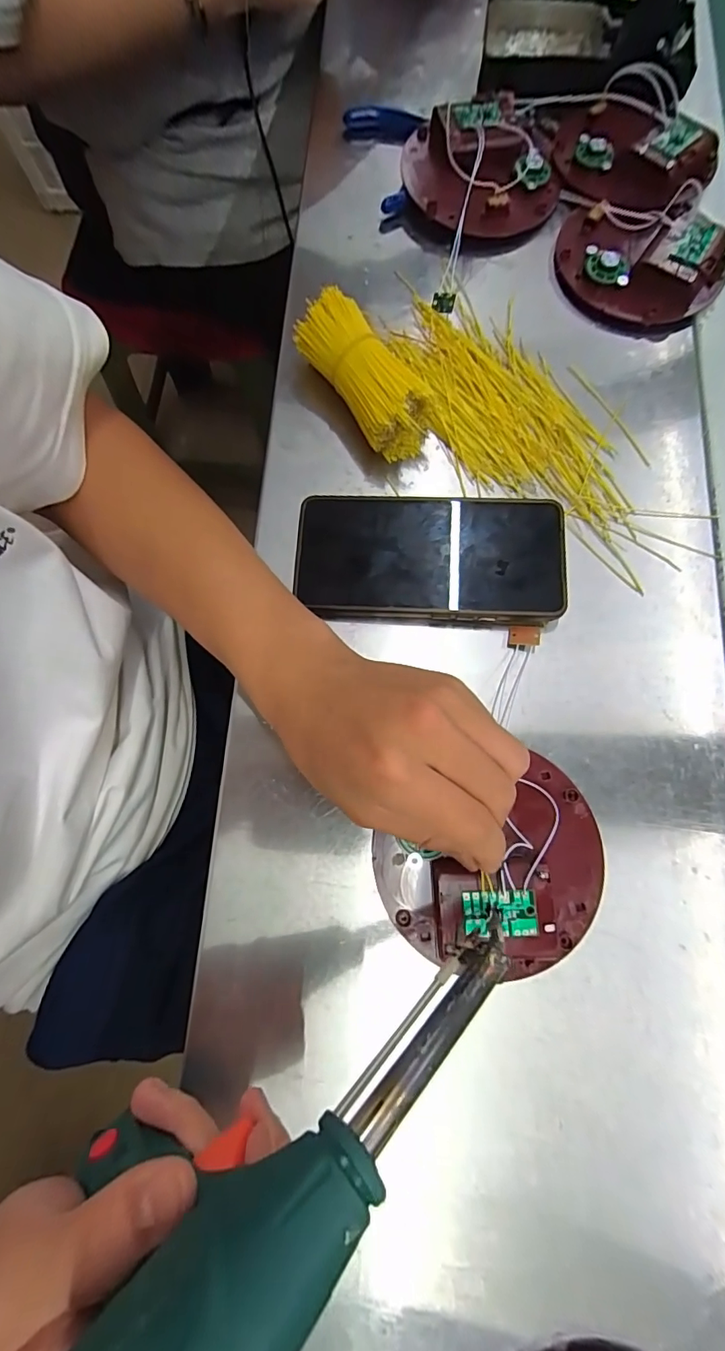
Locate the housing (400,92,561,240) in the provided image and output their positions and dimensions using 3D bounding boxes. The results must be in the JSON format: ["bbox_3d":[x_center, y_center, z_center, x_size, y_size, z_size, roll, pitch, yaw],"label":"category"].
[{"bbox_3d":[0.090,-0.382,0.358,0.105,0.047,0.110,0,77,1],"label":"housing"}]

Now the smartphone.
[{"bbox_3d":[0.041,-0.071,0.298,0.159,0.017,0.078,2,77,2],"label":"smartphone"}]

